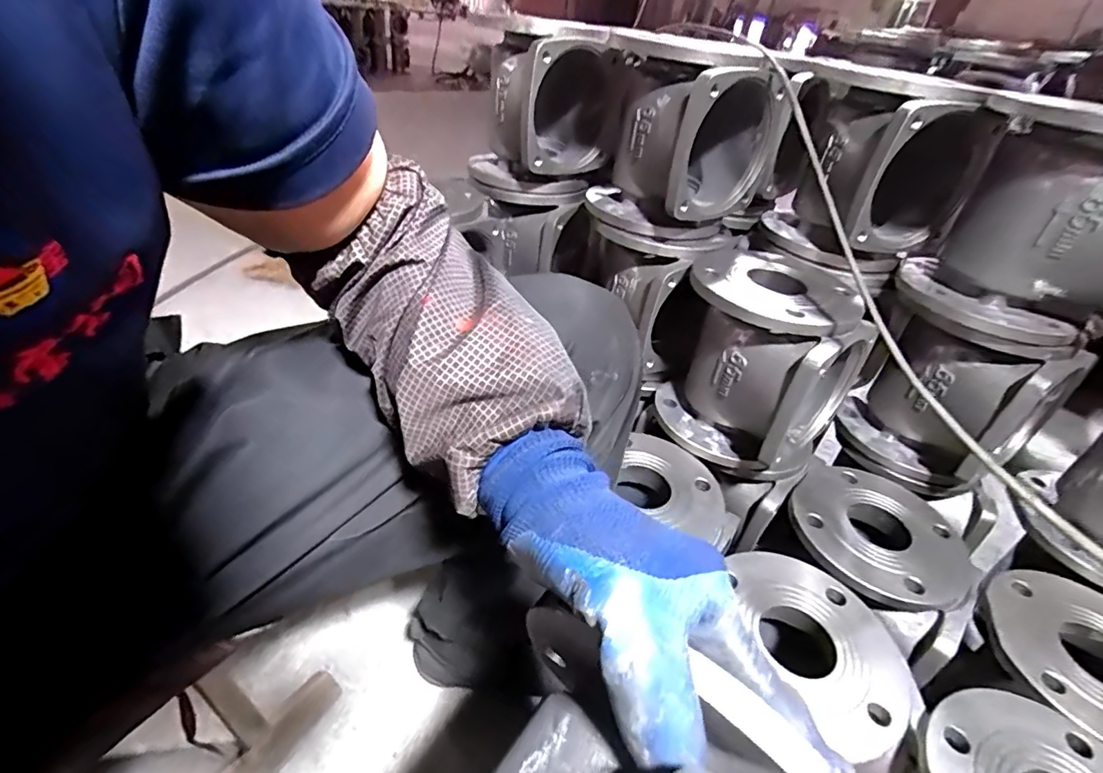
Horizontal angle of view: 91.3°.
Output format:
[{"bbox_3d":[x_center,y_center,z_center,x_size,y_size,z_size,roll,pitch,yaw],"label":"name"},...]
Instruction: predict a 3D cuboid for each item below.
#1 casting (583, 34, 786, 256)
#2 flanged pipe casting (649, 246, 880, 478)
[{"bbox_3d":[0.157,-0.293,0.664,0.193,0.222,0.175,33,44,31],"label":"casting"},{"bbox_3d":[0.237,-0.028,0.640,0.165,0.201,0.190,-21,45,-33],"label":"flanged pipe casting"}]

